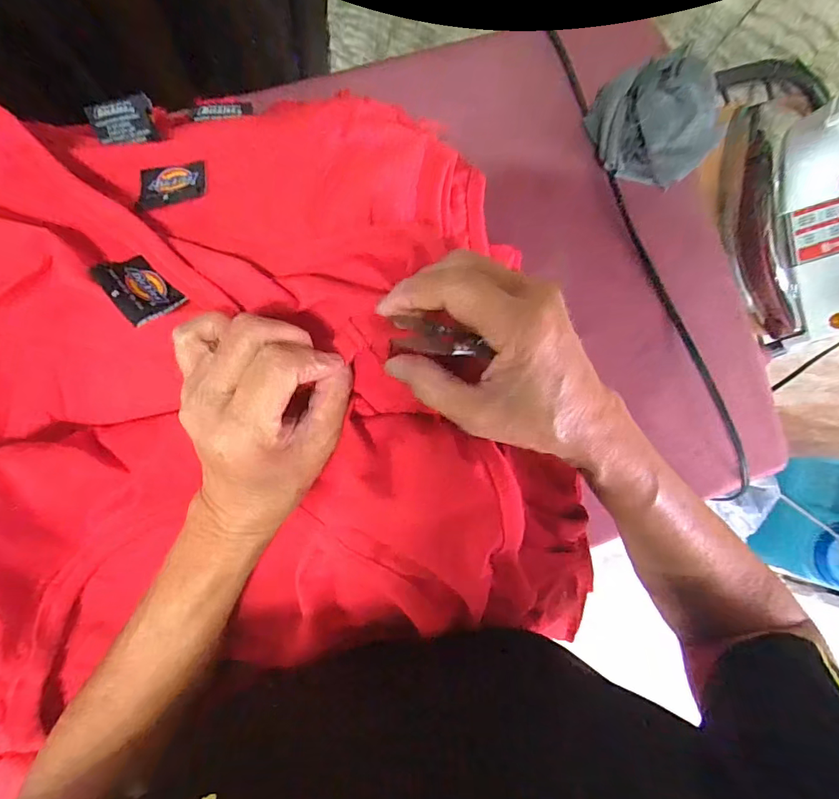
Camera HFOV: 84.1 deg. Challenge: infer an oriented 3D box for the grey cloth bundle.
[{"bbox_3d":[0.198,-0.232,0.390,0.089,0.054,0.098,-44,91,-9],"label":"grey cloth bundle"}]

